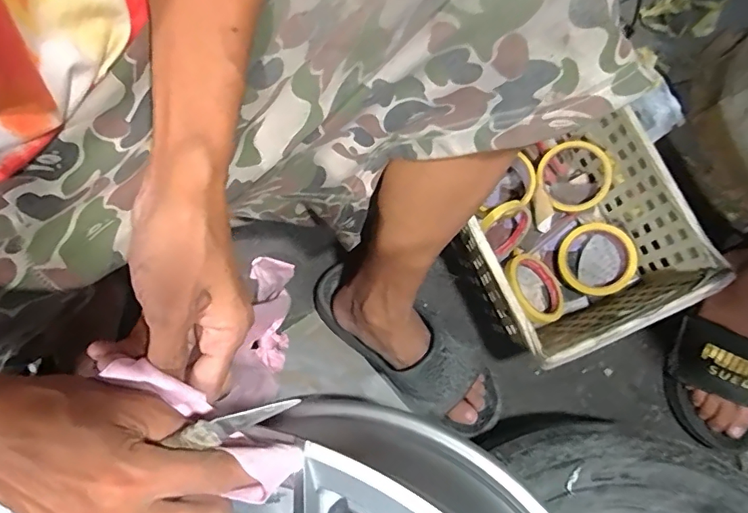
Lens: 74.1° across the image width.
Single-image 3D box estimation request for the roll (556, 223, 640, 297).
[{"bbox_3d":[0.294,0.005,0.655,0.091,0.030,0.095,0,78,-1],"label":"roll"}]

